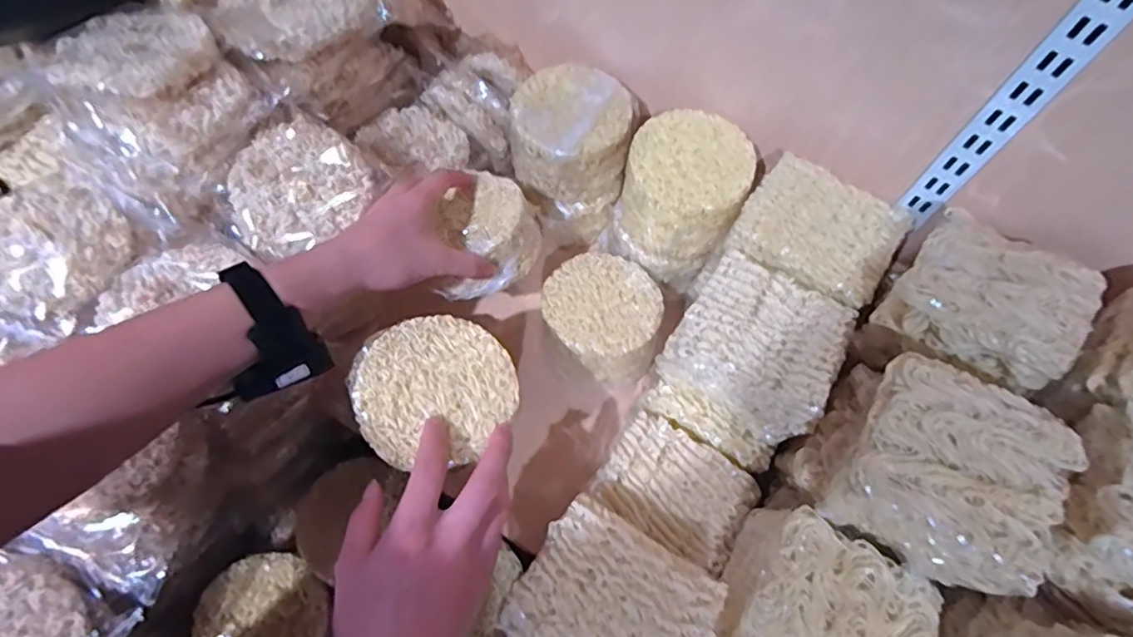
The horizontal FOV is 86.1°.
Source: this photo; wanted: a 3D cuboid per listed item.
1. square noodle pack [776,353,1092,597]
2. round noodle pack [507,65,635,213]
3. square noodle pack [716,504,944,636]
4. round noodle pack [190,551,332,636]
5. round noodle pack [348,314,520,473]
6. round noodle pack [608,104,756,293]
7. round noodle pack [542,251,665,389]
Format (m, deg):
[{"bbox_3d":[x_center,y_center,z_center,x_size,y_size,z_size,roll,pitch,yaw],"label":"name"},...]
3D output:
[{"bbox_3d":[0.243,0.097,0.403,0.119,0.083,0.112,32,67,11],"label":"square noodle pack"},{"bbox_3d":[0.003,-0.181,0.612,0.113,0.095,0.107,1,64,-3],"label":"round noodle pack"},{"bbox_3d":[0.177,0.212,0.428,0.120,0.068,0.113,29,66,10],"label":"square noodle pack"},{"bbox_3d":[-0.277,0.276,0.551,0.108,0.018,0.111,1,64,-3],"label":"round noodle pack"},{"bbox_3d":[-0.096,0.051,0.446,0.112,0.021,0.107,-28,69,-15],"label":"round noodle pack"},{"bbox_3d":[0.109,-0.120,0.601,0.111,0.117,0.121,1,64,-3],"label":"round noodle pack"},{"bbox_3d":[0.034,0.001,0.609,0.110,0.073,0.117,1,64,-3],"label":"round noodle pack"}]

